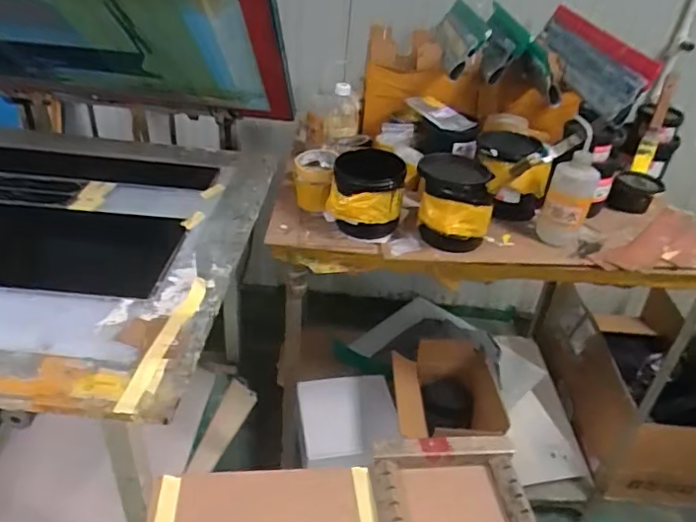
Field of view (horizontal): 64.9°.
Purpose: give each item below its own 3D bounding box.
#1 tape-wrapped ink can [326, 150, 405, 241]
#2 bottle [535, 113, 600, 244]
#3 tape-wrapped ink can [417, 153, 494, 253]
[{"bbox_3d":[0.031,-0.114,0.959,0.128,0.124,0.107,6,35,0],"label":"tape-wrapped ink can"},{"bbox_3d":[0.396,-0.131,0.966,0.079,0.225,0.070,20,37,20],"label":"bottle"},{"bbox_3d":[0.184,-0.095,0.960,0.133,0.134,0.132,4,35,-3],"label":"tape-wrapped ink can"}]

